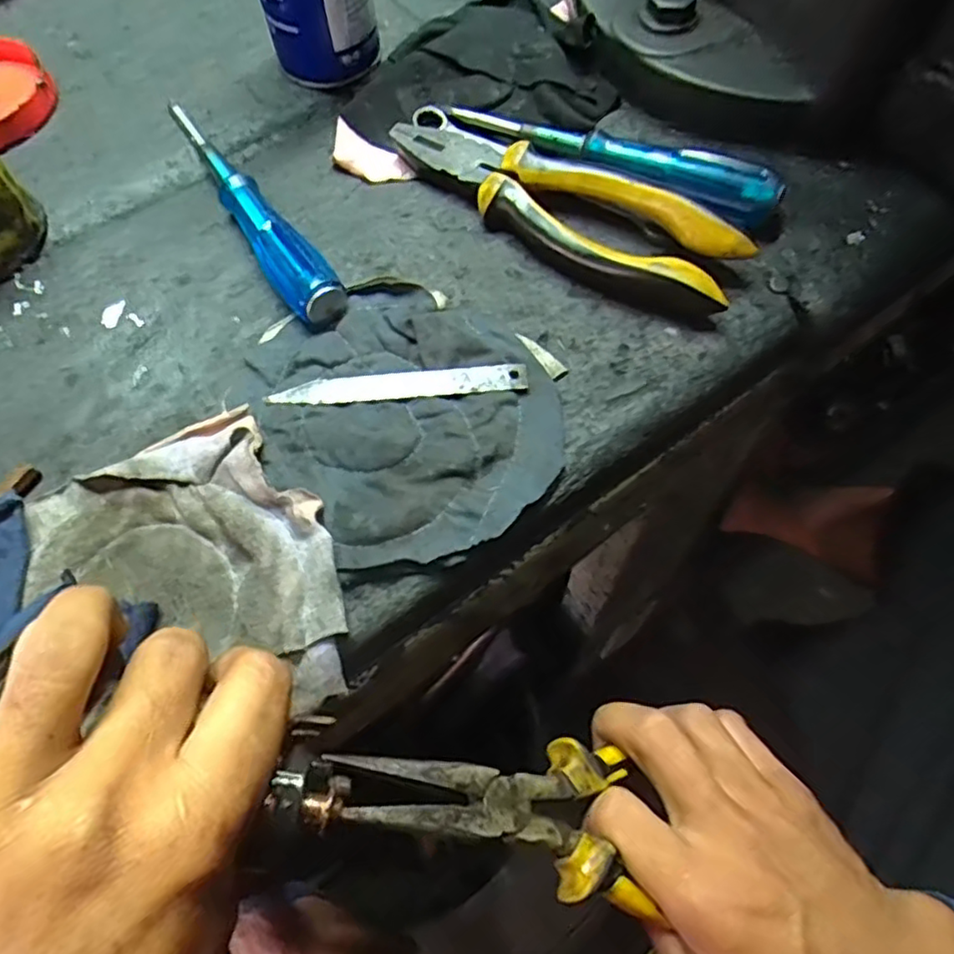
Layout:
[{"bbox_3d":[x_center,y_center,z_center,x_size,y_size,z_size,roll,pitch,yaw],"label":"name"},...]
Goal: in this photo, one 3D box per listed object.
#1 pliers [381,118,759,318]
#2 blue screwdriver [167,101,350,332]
[{"bbox_3d":[0.043,-0.144,0.336,0.195,0.018,0.052,37,86,18],"label":"pliers"},{"bbox_3d":[-0.127,-0.148,0.351,0.026,0.024,0.188,-34,69,-14],"label":"blue screwdriver"}]

